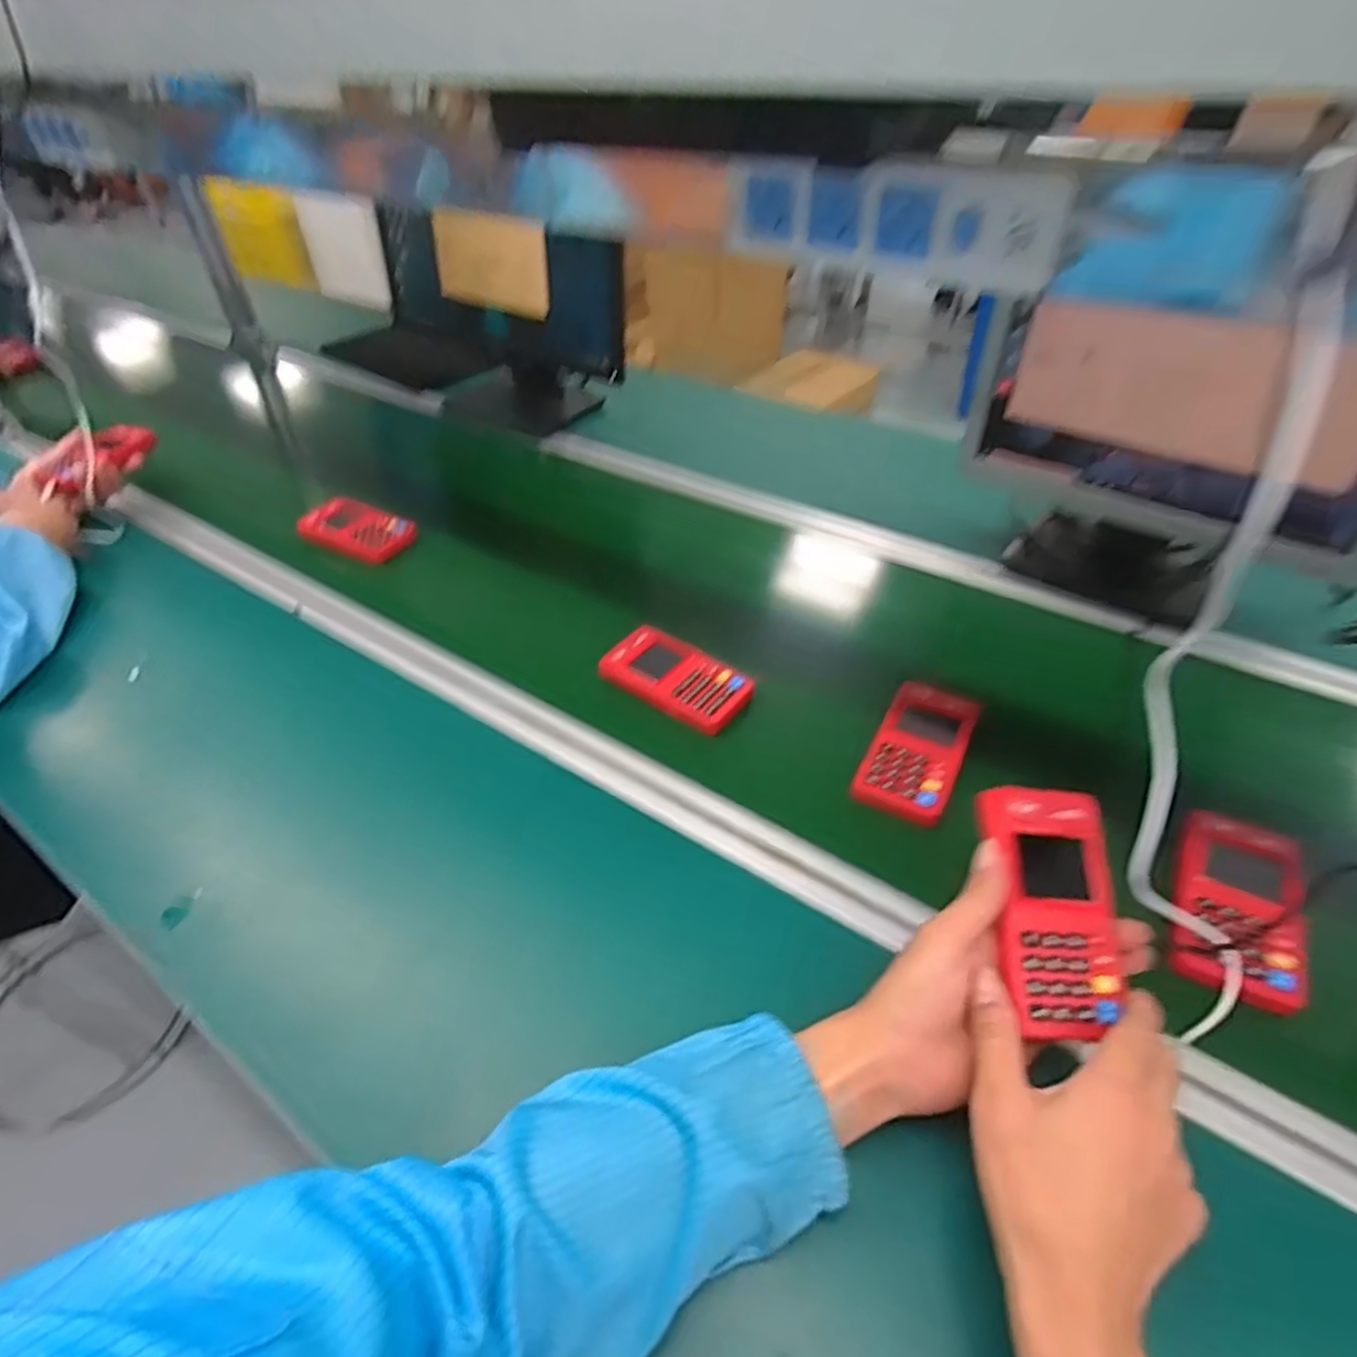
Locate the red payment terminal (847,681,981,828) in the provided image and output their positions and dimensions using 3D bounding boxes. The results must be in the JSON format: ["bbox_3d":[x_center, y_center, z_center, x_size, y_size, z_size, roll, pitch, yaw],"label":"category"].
[{"bbox_3d":[0.201,0.060,0.613,0.072,0.028,0.127,19,47,21],"label":"red payment terminal"}]

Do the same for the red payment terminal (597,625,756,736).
[{"bbox_3d":[-0.002,-0.002,0.684,0.138,0.020,0.075,26,50,27],"label":"red payment terminal"}]

